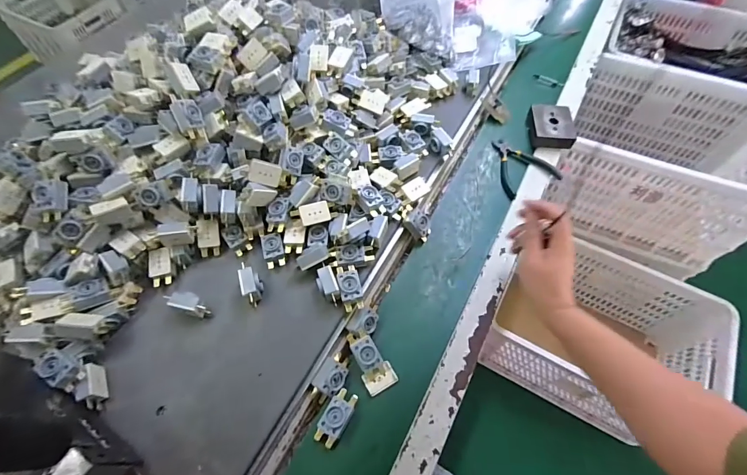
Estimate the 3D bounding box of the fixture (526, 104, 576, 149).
[{"bbox_3d":[0.305,-0.192,0.635,0.067,0.029,0.074,4,59,3],"label":"fixture"}]

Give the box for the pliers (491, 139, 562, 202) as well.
[{"bbox_3d":[0.233,-0.121,0.609,0.093,0.008,0.114,-24,62,-13],"label":"pliers"}]

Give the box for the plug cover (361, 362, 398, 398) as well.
[{"bbox_3d":[0.008,0.169,0.444,0.038,0.004,0.028,-26,62,-14],"label":"plug cover"}]

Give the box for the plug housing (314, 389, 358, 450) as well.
[{"bbox_3d":[-0.042,0.203,0.417,0.029,0.017,0.059,25,62,15],"label":"plug housing"}]

